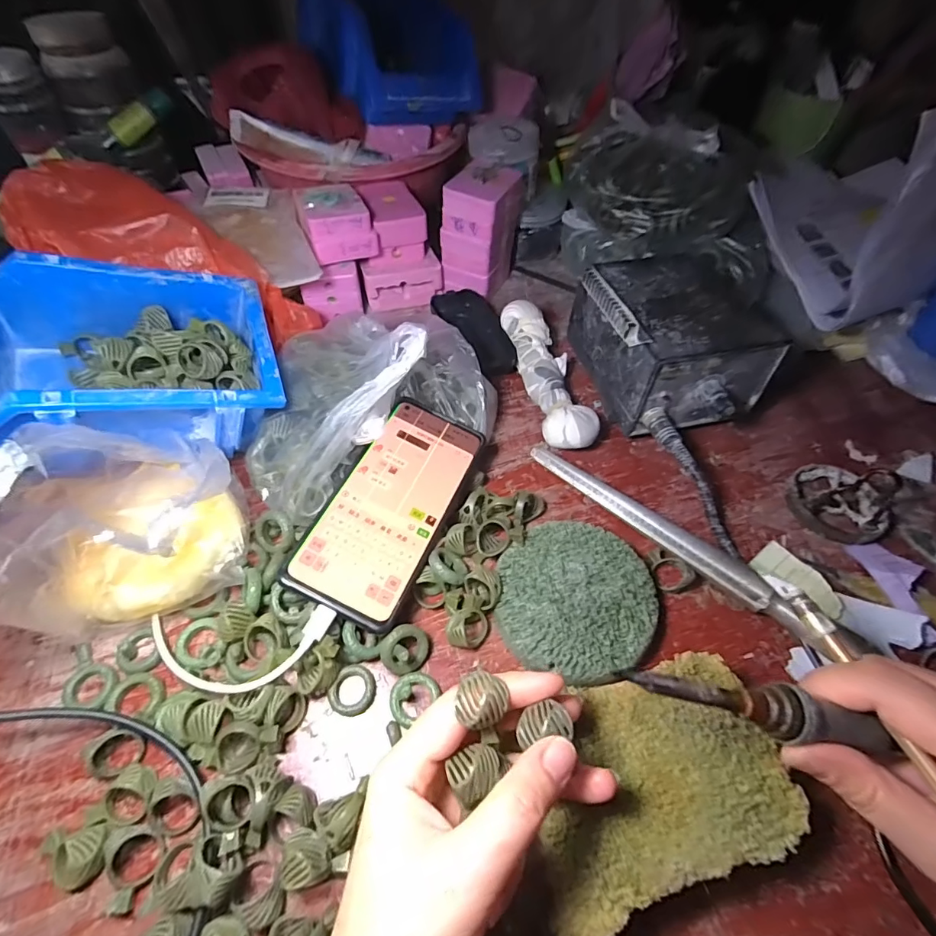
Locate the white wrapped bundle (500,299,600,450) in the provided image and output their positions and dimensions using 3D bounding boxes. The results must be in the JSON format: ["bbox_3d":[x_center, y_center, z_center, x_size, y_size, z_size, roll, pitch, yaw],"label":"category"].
[{"bbox_3d":[0.069,-0.081,0.416,0.041,0.035,0.155,-11,57,-9],"label":"white wrapped bundle"}]

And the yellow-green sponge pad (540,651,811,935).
[{"bbox_3d":[0.092,0.153,0.235,0.129,0.014,0.089,-14,59,-12],"label":"yellow-green sponge pad"}]

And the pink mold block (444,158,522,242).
[{"bbox_3d":[0.014,-0.256,0.448,0.051,0.038,0.065,25,58,14],"label":"pink mold block"}]

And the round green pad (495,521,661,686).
[{"bbox_3d":[0.070,0.086,0.312,0.099,0.026,0.100,1,56,-2],"label":"round green pad"}]

